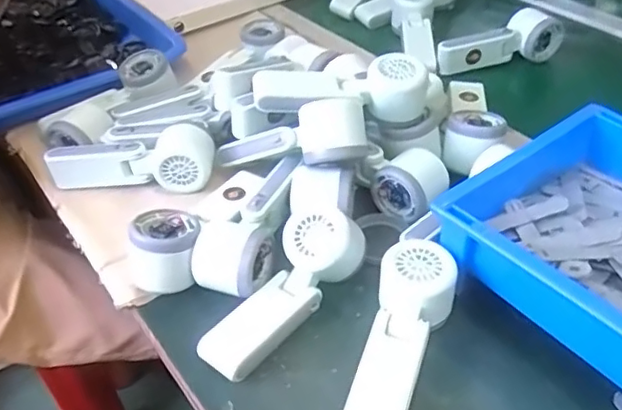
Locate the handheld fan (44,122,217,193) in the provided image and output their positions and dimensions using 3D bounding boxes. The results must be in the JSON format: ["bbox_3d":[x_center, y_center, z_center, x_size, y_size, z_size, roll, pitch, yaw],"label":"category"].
[{"bbox_3d":[-0.184,-0.050,0.616,0.165,0.050,0.059,2,41,6],"label":"handheld fan"}]

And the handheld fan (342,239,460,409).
[{"bbox_3d":[0.067,0.098,0.435,0.059,0.044,0.164,11,43,16],"label":"handheld fan"}]

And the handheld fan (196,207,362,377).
[{"bbox_3d":[-0.022,0.069,0.482,0.055,0.054,0.160,29,66,31],"label":"handheld fan"}]

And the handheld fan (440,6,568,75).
[{"bbox_3d":[0.244,-0.214,0.783,0.171,0.052,0.049,-13,42,-13],"label":"handheld fan"}]

